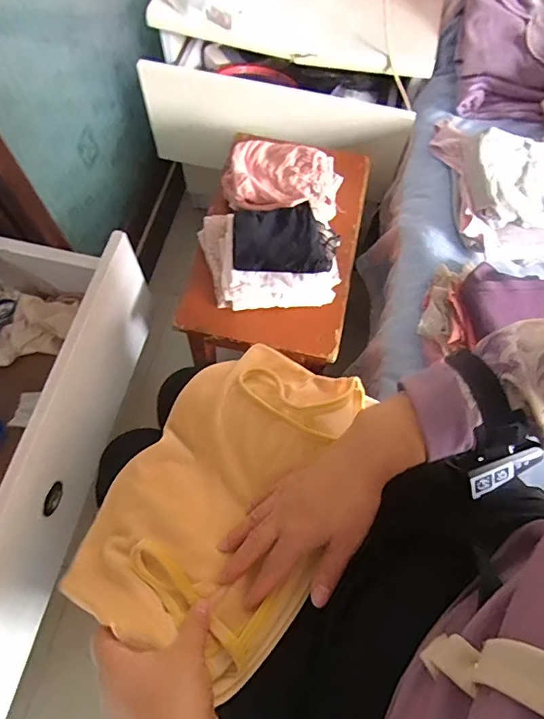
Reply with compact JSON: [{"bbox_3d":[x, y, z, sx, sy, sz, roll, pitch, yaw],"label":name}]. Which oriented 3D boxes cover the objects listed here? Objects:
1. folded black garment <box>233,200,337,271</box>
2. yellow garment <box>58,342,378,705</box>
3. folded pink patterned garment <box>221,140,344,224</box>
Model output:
[{"bbox_3d":[0.017,-0.154,0.593,0.127,0.027,0.094,2,73,0],"label":"folded black garment"},{"bbox_3d":[-0.028,0.102,0.429,0.200,0.079,0.265,25,69,8],"label":"yellow garment"},{"bbox_3d":[0.017,-0.256,0.659,0.163,0.040,0.129,18,68,5],"label":"folded pink patterned garment"}]

